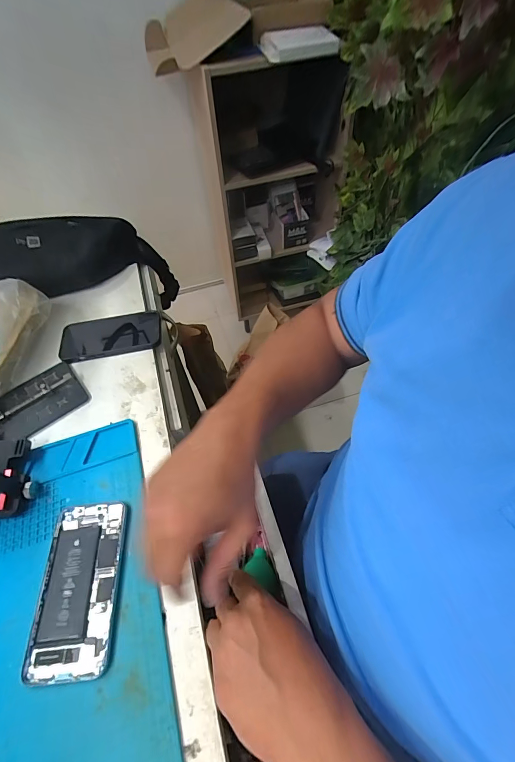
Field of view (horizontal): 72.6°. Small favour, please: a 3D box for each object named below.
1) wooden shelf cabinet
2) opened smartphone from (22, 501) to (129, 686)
[{"bbox_3d":[0.073,-0.553,1.160,0.376,0.812,0.341,5,54,8],"label":"wooden shelf cabinet"},{"bbox_3d":[-0.170,0.194,0.340,0.077,0.005,0.147,-7,53,-1],"label":"opened smartphone"}]

